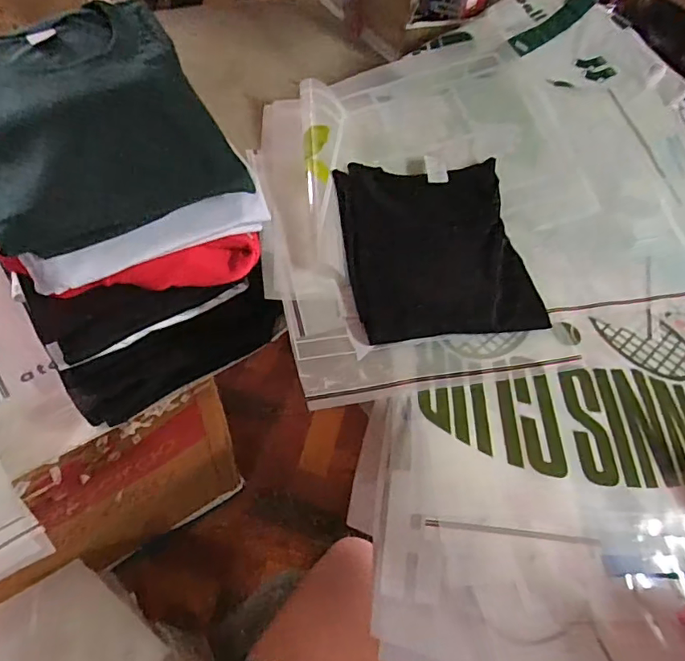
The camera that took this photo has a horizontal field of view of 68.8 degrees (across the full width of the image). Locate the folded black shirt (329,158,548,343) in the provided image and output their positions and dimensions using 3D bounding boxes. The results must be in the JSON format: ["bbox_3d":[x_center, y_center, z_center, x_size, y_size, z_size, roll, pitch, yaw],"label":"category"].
[{"bbox_3d":[0.104,-0.103,0.561,0.201,0.014,0.243,-5,55,-12],"label":"folded black shirt"}]

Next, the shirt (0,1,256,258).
[{"bbox_3d":[-0.230,-0.197,0.460,0.218,0.058,0.259,-24,61,-24],"label":"shirt"}]

